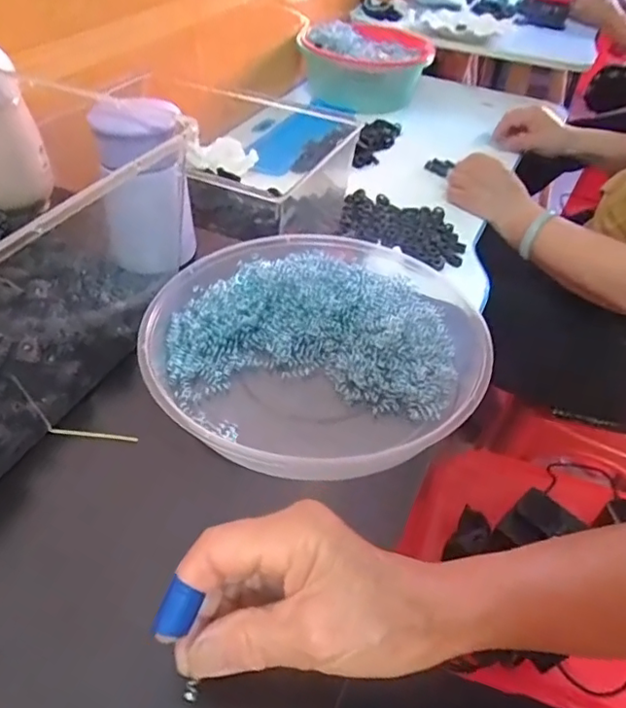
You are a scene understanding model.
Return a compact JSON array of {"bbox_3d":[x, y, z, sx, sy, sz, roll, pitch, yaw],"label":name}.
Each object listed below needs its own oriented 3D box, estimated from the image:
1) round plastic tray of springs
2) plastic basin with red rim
[{"bbox_3d":[0.003,-0.009,0.421,0.240,0.038,0.210,-18,48,-23],"label":"round plastic tray of springs"},{"bbox_3d":[0.095,-0.537,1.095,0.233,0.115,0.260,7,43,2],"label":"plastic basin with red rim"}]

